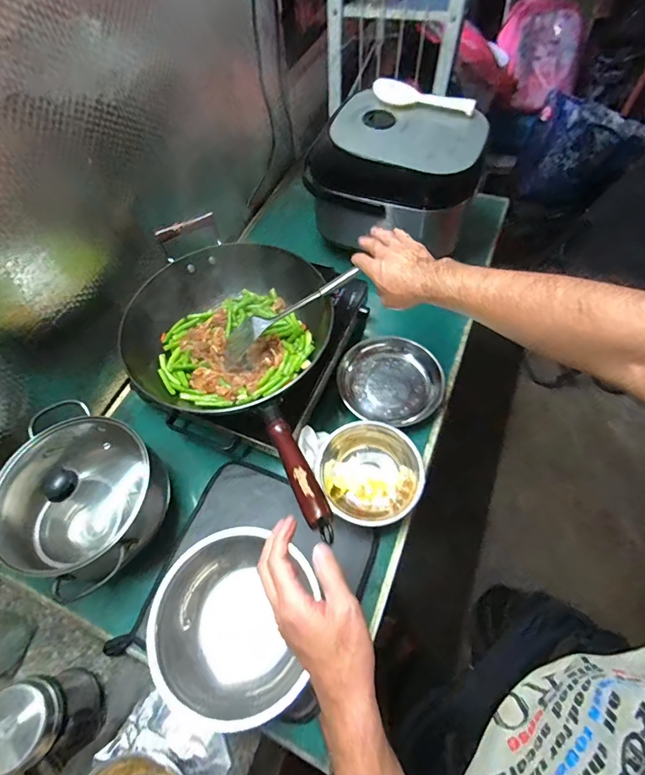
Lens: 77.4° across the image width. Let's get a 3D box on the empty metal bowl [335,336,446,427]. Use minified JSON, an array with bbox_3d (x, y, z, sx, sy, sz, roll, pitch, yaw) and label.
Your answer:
[{"bbox_3d":[0.126,-0.020,0.733,0.189,0.048,0.176,-1,60,2],"label":"empty metal bowl"}]

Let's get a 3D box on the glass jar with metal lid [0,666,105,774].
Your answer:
[{"bbox_3d":[-0.332,0.400,0.484,0.079,0.127,0.083,-1,60,2],"label":"glass jar with metal lid"}]

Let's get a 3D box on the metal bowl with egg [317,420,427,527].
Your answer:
[{"bbox_3d":[0.073,0.133,0.633,0.155,0.064,0.155,-1,60,2],"label":"metal bowl with egg"}]

